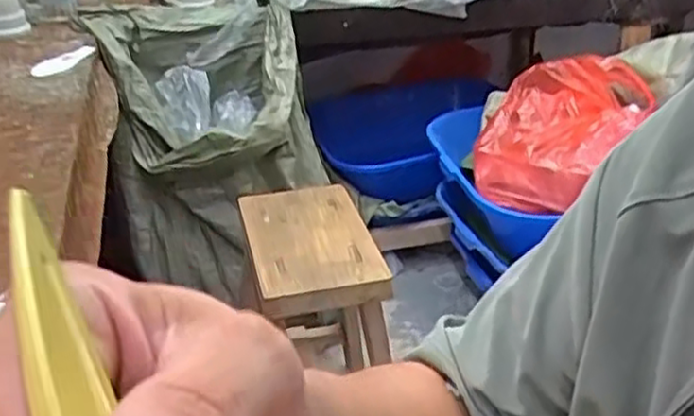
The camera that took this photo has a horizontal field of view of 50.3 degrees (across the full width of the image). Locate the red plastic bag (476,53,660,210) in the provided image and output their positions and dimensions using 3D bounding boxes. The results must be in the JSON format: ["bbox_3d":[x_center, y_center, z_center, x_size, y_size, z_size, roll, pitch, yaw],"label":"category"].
[{"bbox_3d":[0.426,-0.161,1.491,0.284,0.226,0.320,12,30,21],"label":"red plastic bag"}]

